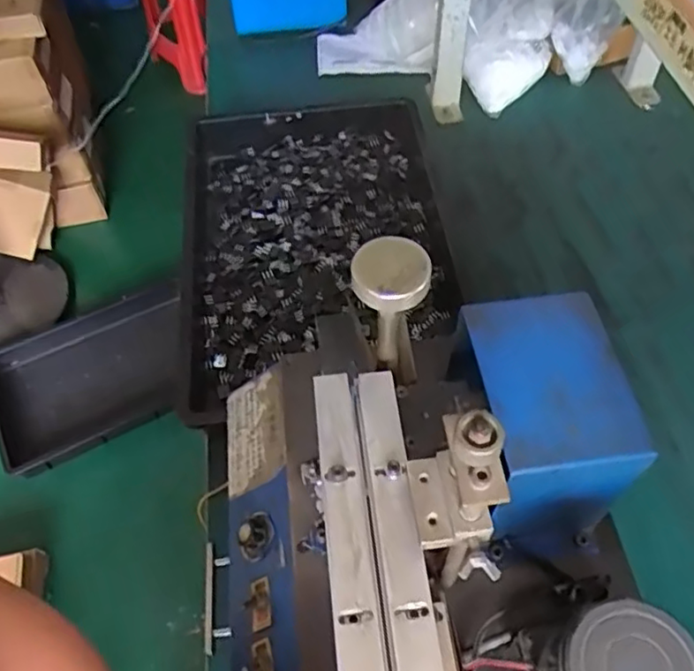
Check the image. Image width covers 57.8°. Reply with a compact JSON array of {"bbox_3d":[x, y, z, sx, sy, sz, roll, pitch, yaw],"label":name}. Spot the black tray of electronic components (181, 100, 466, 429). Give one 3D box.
[{"bbox_3d":[-0.044,-0.133,0.901,0.373,0.074,0.578,-6,55,-2],"label":"black tray of electronic components"}]

